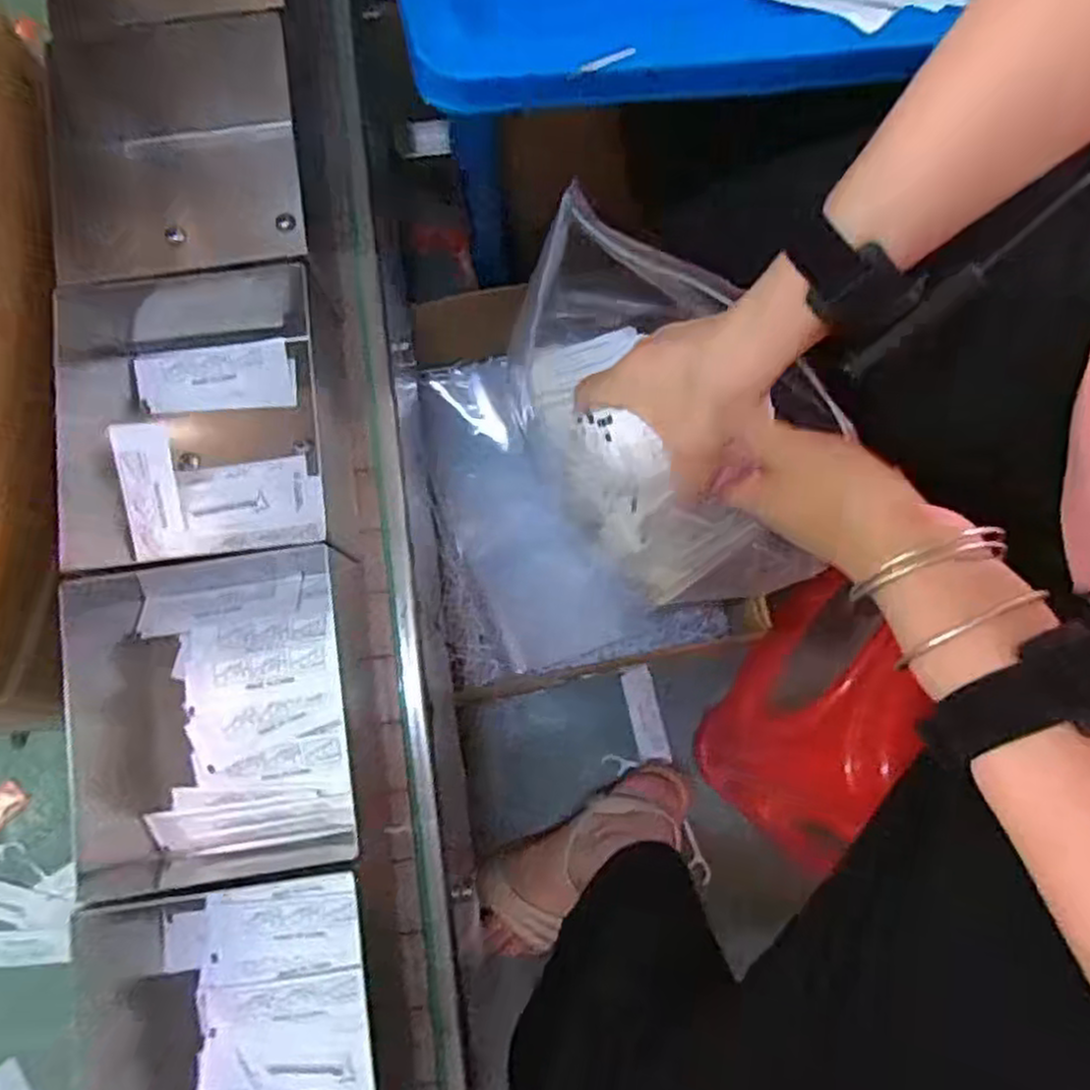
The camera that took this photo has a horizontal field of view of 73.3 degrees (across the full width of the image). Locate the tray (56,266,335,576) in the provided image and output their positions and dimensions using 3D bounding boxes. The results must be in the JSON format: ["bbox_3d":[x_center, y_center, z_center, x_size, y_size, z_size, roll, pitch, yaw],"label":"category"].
[{"bbox_3d":[-0.211,-0.082,0.427,0.144,0.028,0.179,-9,78,-2],"label":"tray"}]

